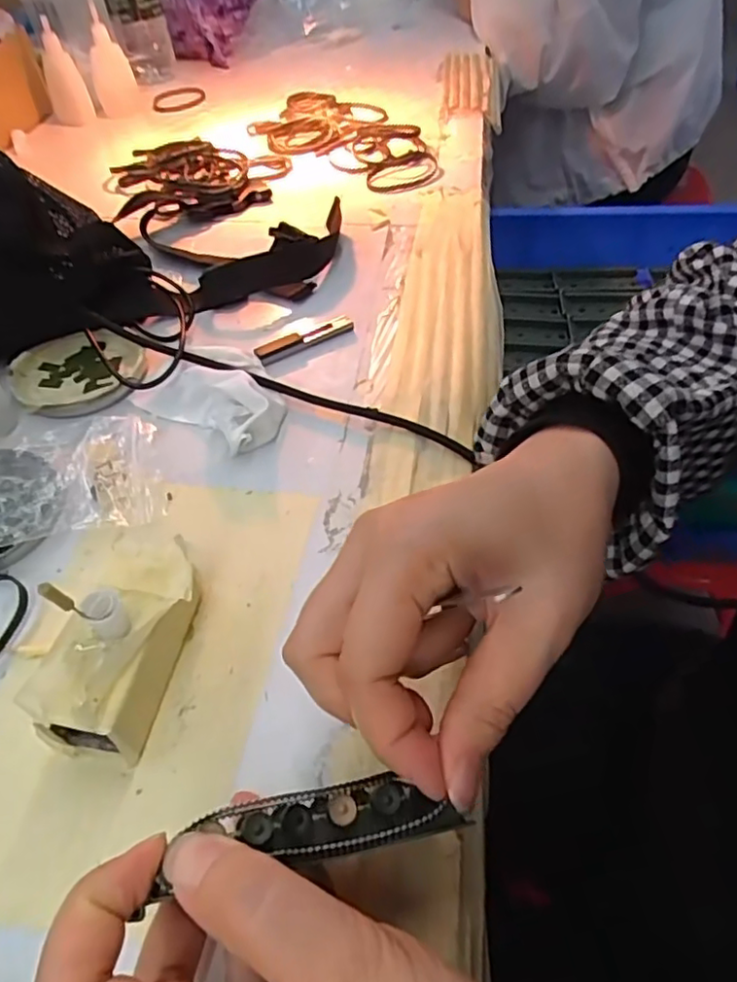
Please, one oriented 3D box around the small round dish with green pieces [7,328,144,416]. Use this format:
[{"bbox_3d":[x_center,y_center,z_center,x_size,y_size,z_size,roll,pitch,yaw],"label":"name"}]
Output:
[{"bbox_3d":[-0.179,-0.072,0.392,0.076,0.014,0.077,-1,50,1],"label":"small round dish with green pieces"}]

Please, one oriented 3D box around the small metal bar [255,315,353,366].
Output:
[{"bbox_3d":[-0.042,-0.099,0.409,0.068,0.007,0.014,-28,54,-20],"label":"small metal bar"}]

